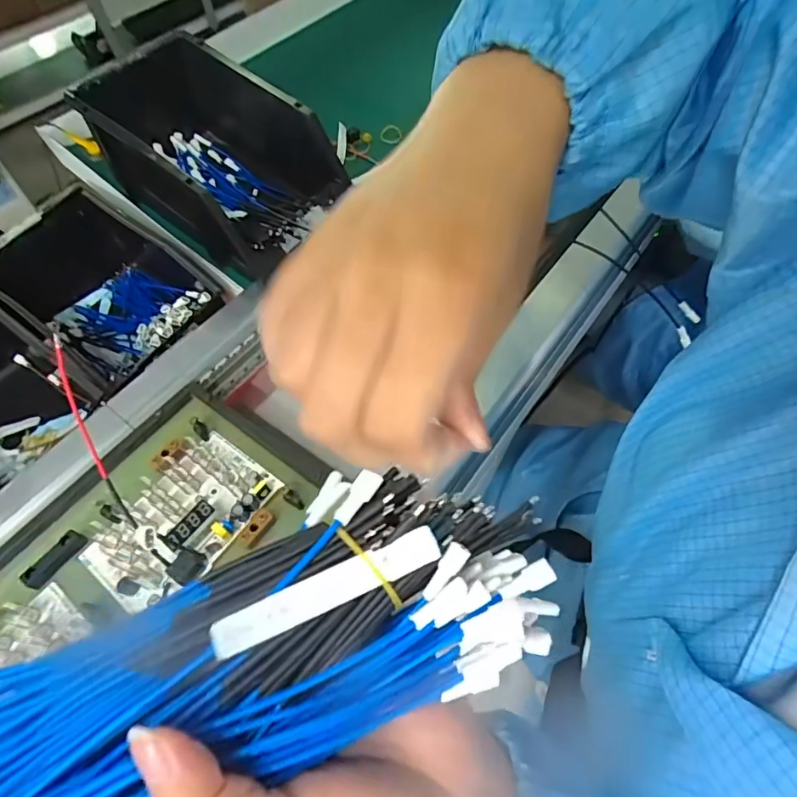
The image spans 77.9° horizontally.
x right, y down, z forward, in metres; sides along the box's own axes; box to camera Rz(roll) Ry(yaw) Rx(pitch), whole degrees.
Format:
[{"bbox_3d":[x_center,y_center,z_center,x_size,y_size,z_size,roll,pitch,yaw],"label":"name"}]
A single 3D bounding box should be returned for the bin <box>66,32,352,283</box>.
[{"bbox_3d":[-0.184,-0.257,0.517,0.240,0.135,0.159,31,63,22],"label":"bin"}]

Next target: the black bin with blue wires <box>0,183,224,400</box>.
[{"bbox_3d":[-0.320,-0.110,0.556,0.224,0.115,0.167,32,63,22],"label":"black bin with blue wires"}]

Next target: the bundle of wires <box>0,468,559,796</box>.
[{"bbox_3d":[-0.039,0.092,0.168,0.201,0.051,0.082,-22,59,-18],"label":"bundle of wires"}]

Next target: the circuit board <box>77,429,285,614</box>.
[{"bbox_3d":[-0.168,0.091,0.380,0.086,0.016,0.133,31,63,22],"label":"circuit board"}]

